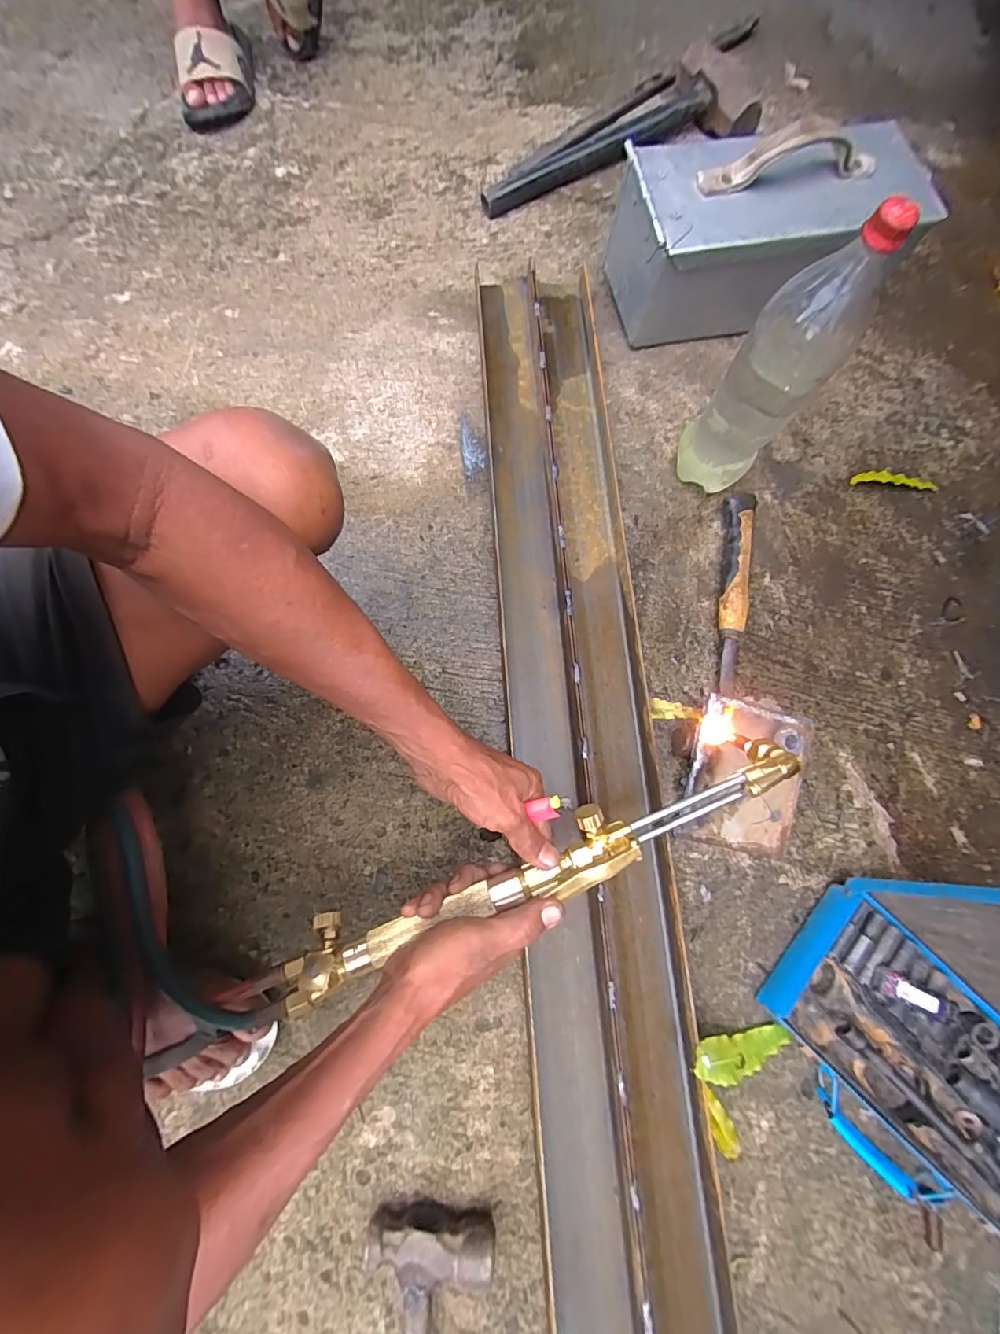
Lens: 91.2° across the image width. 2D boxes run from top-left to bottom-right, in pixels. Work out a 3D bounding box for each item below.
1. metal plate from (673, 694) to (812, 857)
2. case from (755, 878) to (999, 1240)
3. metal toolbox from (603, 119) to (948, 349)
[{"bbox_3d":[0.263,0.117,0.519,0.120,0.012,0.151,13,90,-4],"label":"metal plate"},{"bbox_3d":[0.416,0.364,0.415,0.301,0.187,0.209,42,76,7],"label":"case"},{"bbox_3d":[0.336,-0.547,0.618,0.358,0.152,0.151,-7,78,-9],"label":"metal toolbox"}]

